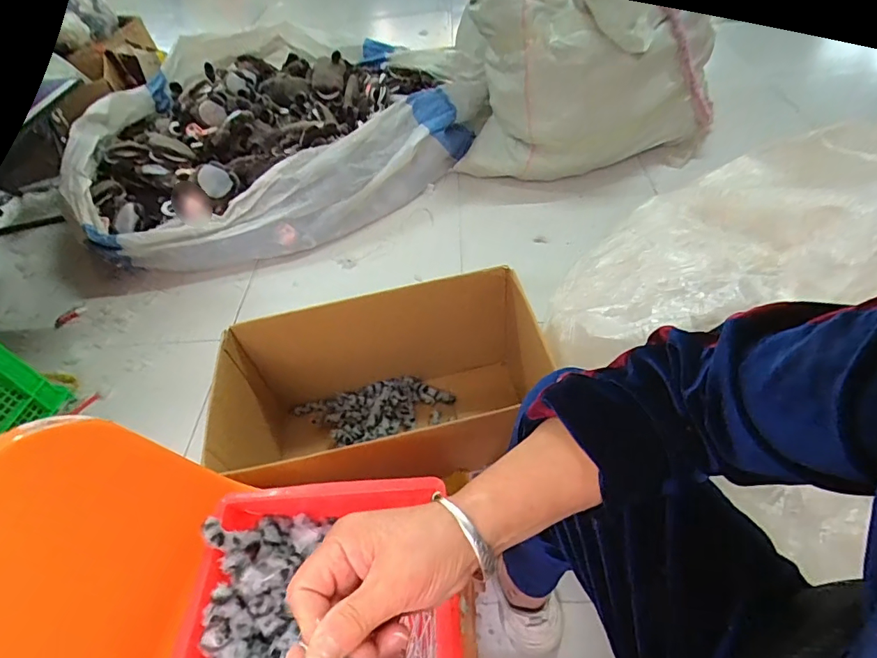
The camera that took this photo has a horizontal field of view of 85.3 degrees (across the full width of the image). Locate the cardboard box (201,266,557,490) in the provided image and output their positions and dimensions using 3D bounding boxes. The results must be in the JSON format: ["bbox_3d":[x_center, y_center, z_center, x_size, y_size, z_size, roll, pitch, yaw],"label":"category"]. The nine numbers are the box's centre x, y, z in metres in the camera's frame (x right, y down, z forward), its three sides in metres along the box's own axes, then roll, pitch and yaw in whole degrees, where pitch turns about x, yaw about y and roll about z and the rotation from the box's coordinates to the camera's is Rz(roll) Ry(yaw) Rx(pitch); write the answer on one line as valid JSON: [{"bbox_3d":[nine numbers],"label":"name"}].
[{"bbox_3d":[-0.076,0.135,0.872,0.552,0.290,0.302,-11,49,-2],"label":"cardboard box"}]

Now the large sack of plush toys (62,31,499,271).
[{"bbox_3d":[-0.457,-0.629,1.505,1.263,0.358,0.784,-21,50,-11],"label":"large sack of plush toys"}]

